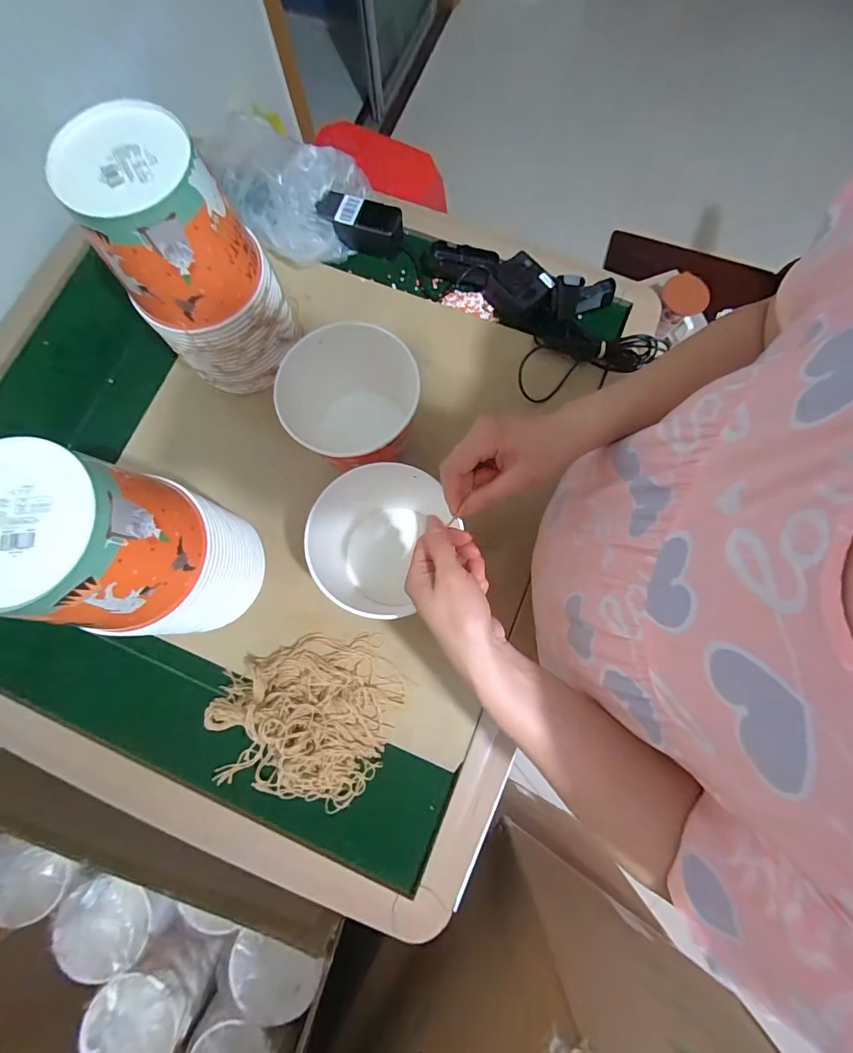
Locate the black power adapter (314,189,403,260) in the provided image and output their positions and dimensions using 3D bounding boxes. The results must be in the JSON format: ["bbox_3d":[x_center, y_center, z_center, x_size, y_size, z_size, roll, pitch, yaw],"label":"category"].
[{"bbox_3d":[-0.099,-0.466,0.667,0.129,0.041,0.068,15,78,5],"label":"black power adapter"}]

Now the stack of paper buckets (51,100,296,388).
[{"bbox_3d":[-0.266,-0.294,0.516,0.154,0.268,0.141,-33,79,-6],"label":"stack of paper buckets"}]

